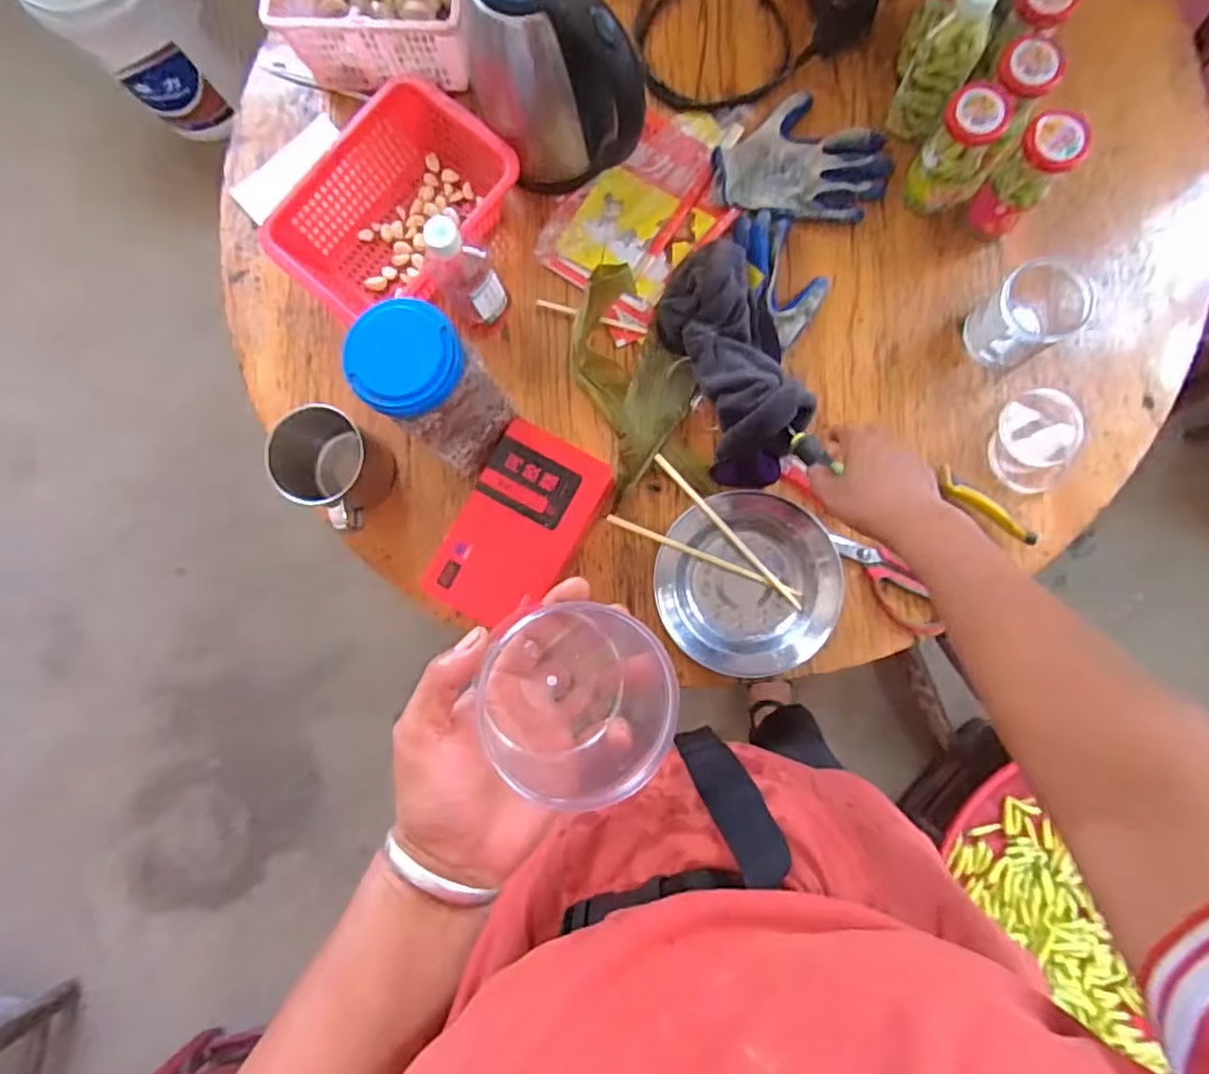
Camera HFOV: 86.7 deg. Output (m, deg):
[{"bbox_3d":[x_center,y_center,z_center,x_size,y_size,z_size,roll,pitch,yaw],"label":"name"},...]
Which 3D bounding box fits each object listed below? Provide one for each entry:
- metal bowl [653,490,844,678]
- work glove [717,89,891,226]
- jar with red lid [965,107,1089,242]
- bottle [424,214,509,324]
[{"bbox_3d":[0.152,0.045,0.682,0.182,0.054,0.186,0,84,4],"label":"metal bowl"},{"bbox_3d":[0.222,-0.425,0.709,0.186,0.027,0.131,13,85,5],"label":"work glove"},{"bbox_3d":[0.417,-0.357,0.638,0.053,0.127,0.053,0,84,4],"label":"jar with red lid"},{"bbox_3d":[-0.138,-0.264,0.662,0.056,0.167,0.049,30,87,6],"label":"bottle"}]

